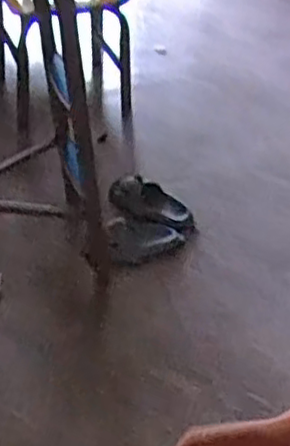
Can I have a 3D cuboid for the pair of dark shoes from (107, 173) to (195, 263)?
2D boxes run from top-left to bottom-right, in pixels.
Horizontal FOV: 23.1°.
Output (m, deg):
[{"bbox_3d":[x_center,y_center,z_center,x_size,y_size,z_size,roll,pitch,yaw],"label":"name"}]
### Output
[{"bbox_3d":[0.015,-0.017,1.930,0.234,0.093,0.270,2,42,-2],"label":"pair of dark shoes"}]

